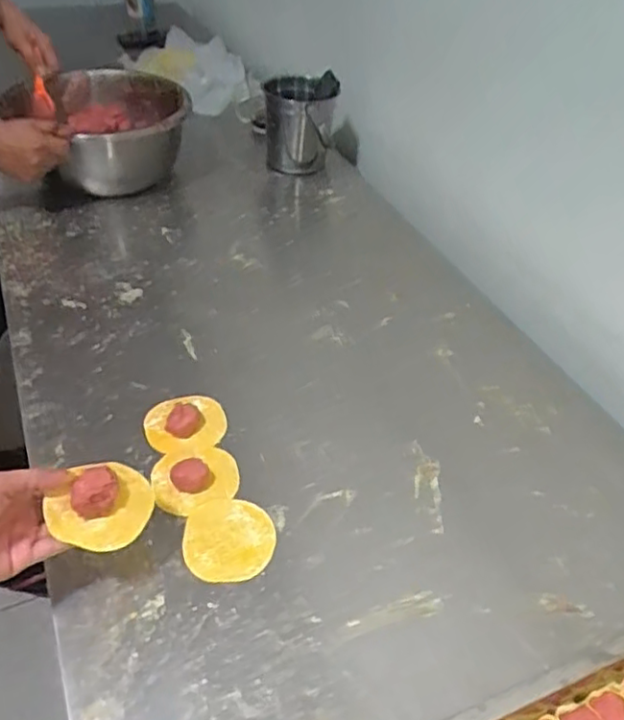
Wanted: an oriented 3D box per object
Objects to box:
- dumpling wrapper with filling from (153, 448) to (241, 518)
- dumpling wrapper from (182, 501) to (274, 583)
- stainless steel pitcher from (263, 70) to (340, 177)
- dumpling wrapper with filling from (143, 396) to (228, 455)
[{"bbox_3d":[-0.111,0.109,0.615,0.081,0.021,0.065,-15,47,-20],"label":"dumpling wrapper with filling"},{"bbox_3d":[-0.074,0.161,0.579,0.079,0.004,0.079,0,44,-5],"label":"dumpling wrapper"},{"bbox_3d":[-0.018,-0.370,1.047,0.110,0.149,0.082,-15,47,-20],"label":"stainless steel pitcher"},{"bbox_3d":[-0.133,0.067,0.677,0.081,0.013,0.071,-15,47,-20],"label":"dumpling wrapper with filling"}]

